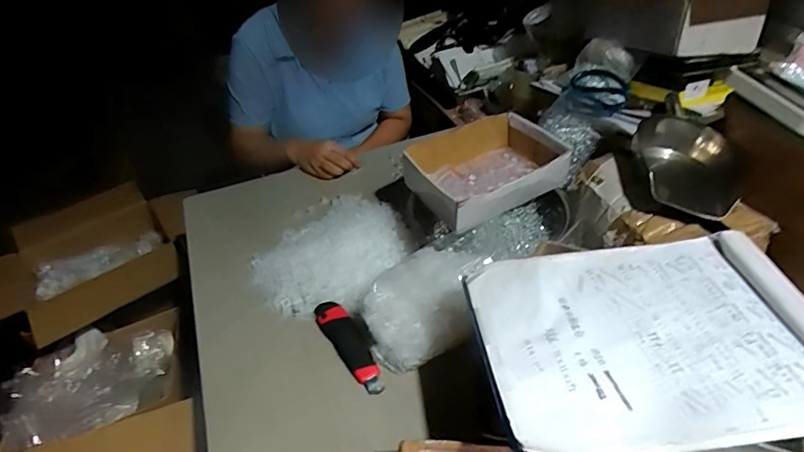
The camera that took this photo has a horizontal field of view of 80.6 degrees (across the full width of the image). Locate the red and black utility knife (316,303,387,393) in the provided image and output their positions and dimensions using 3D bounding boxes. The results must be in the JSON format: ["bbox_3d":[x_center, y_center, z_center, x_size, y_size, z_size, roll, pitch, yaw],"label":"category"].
[{"bbox_3d":[-0.070,0.155,0.631,0.039,0.018,0.155,-26,44,-24],"label":"red and black utility knife"}]

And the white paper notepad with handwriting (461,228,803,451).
[{"bbox_3d":[0.229,0.098,0.444,0.306,0.012,0.215,-6,40,-1],"label":"white paper notepad with handwriting"}]

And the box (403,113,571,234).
[{"bbox_3d":[0.140,-0.094,0.773,0.244,0.066,0.174,-21,42,-18],"label":"box"}]

